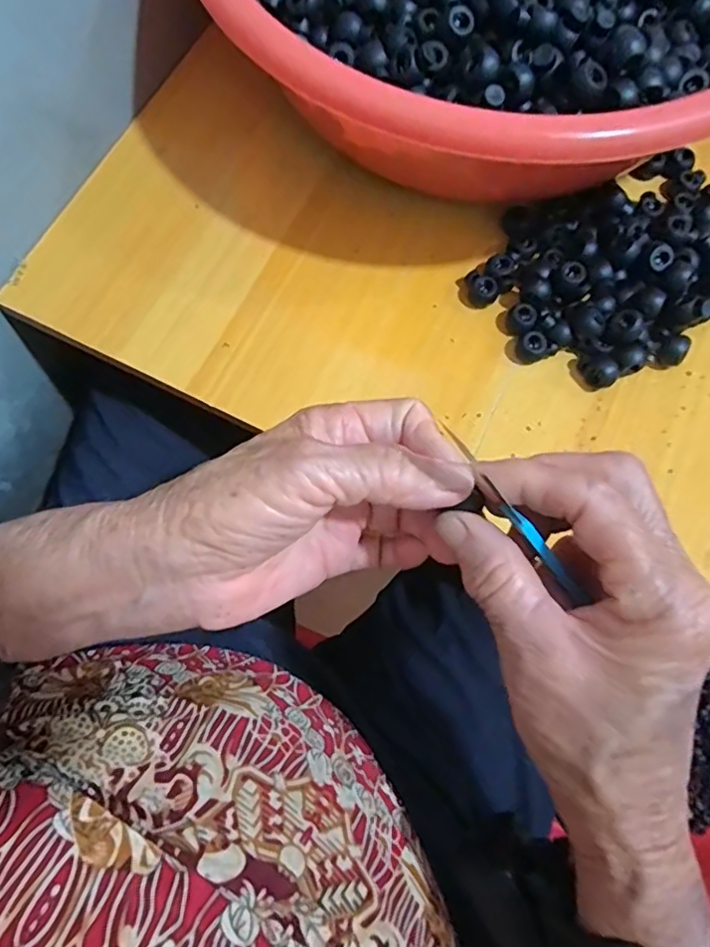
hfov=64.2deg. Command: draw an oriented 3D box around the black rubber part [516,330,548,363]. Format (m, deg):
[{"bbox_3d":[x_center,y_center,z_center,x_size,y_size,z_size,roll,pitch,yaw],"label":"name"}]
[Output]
[{"bbox_3d":[0.102,-0.073,0.330,0.017,0.013,0.018,0,74,-1],"label":"black rubber part"}]

